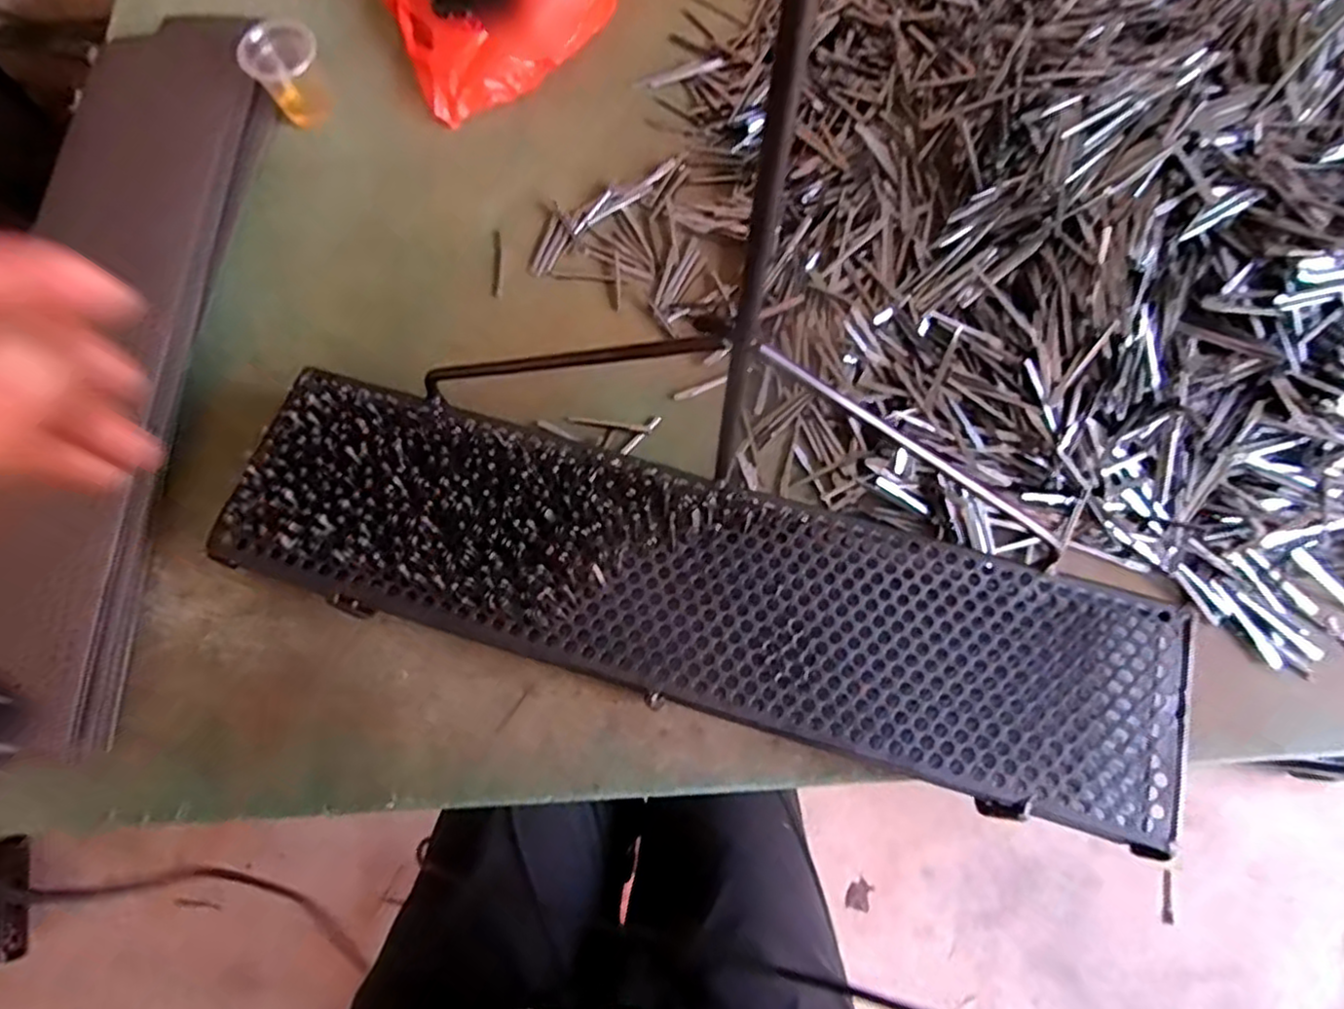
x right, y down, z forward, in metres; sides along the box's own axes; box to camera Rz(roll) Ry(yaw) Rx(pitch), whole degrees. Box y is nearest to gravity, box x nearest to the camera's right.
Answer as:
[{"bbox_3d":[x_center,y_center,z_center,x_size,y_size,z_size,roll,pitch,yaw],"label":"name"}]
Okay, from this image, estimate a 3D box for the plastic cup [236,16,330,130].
[{"bbox_3d":[-0.338,-0.386,0.632,0.056,0.061,0.058,0,72,1],"label":"plastic cup"}]

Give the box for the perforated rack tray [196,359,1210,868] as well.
[{"bbox_3d":[0.013,0.050,0.441,0.585,0.030,0.146,16,73,6],"label":"perforated rack tray"}]

